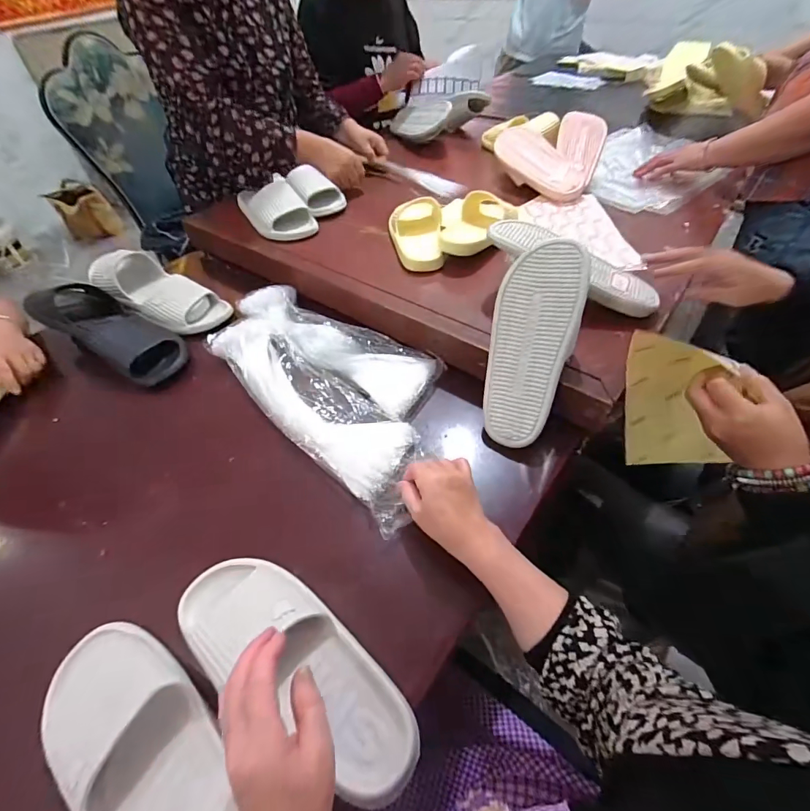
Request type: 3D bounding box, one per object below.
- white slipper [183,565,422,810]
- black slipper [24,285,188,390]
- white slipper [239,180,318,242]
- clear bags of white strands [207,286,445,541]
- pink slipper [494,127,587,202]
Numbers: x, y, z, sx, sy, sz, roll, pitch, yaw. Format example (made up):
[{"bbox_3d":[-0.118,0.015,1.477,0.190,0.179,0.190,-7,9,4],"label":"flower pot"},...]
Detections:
[{"bbox_3d":[-0.112,0.243,0.402,0.287,0.052,0.098,29,58,21],"label":"white slipper"},{"bbox_3d":[-0.532,-0.143,0.733,0.307,0.088,0.117,21,55,19],"label":"black slipper"},{"bbox_3d":[-0.294,-0.447,0.905,0.126,0.060,0.226,-27,54,-18],"label":"white slipper"},{"bbox_3d":[-0.110,-0.055,0.665,0.248,0.031,0.511,-37,58,-24],"label":"clear bags of white strands"},{"bbox_3d":[0.312,-0.545,0.952,0.107,0.067,0.253,-43,67,2],"label":"pink slipper"}]

